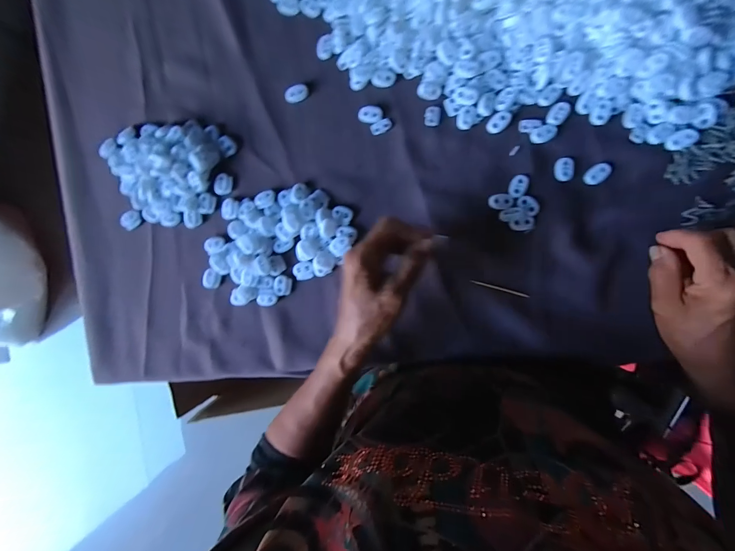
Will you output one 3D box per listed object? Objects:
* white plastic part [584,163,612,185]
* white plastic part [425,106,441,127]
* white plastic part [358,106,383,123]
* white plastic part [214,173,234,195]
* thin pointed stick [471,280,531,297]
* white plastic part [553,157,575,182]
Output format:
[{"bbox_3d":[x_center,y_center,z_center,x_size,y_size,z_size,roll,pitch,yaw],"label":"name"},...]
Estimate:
[{"bbox_3d":[0.221,-0.098,0.319,0.025,0.004,0.016,-41,89,9],"label":"white plastic part"},{"bbox_3d":[0.065,-0.161,0.333,0.016,0.004,0.020,1,95,7],"label":"white plastic part"},{"bbox_3d":[0.003,-0.166,0.341,0.024,0.005,0.017,2,96,7],"label":"white plastic part"},{"bbox_3d":[-0.158,-0.099,0.361,0.019,0.004,0.023,18,97,5],"label":"white plastic part"},{"bbox_3d":[0.137,0.014,0.342,0.059,0.004,0.004,16,97,6],"label":"thin pointed stick"},{"bbox_3d":[0.190,-0.103,0.321,0.018,0.004,0.022,2,96,7],"label":"white plastic part"}]

